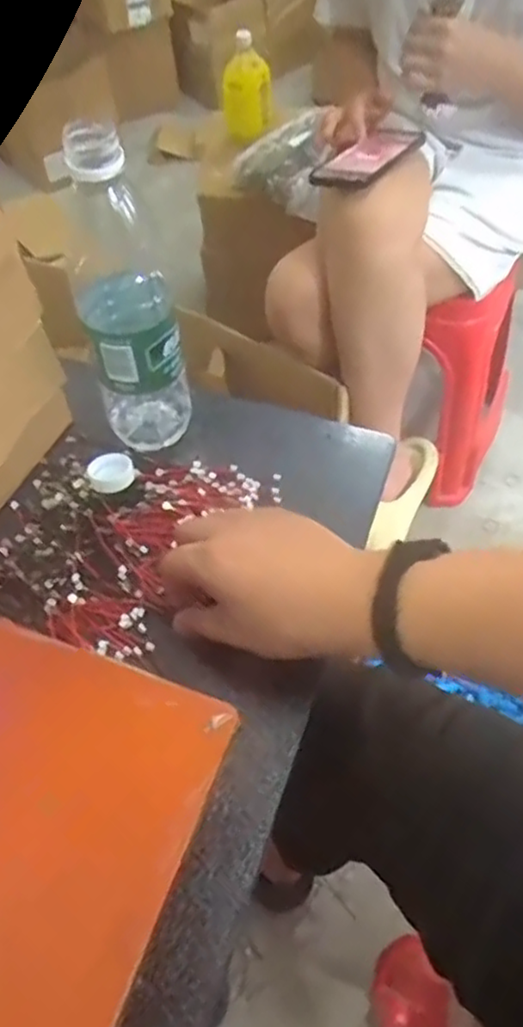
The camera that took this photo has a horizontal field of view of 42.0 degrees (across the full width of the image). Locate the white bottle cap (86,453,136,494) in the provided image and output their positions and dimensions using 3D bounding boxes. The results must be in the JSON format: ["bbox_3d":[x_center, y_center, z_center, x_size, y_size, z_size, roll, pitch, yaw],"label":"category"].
[{"bbox_3d":[-0.109,-0.030,0.497,0.034,0.015,0.027,-27,58,-14],"label":"white bottle cap"}]

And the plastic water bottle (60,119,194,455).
[{"bbox_3d":[-0.091,-0.135,0.454,0.066,0.218,0.061,-18,56,-9],"label":"plastic water bottle"}]

